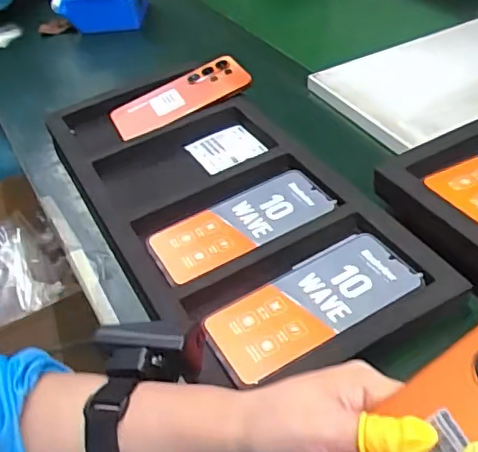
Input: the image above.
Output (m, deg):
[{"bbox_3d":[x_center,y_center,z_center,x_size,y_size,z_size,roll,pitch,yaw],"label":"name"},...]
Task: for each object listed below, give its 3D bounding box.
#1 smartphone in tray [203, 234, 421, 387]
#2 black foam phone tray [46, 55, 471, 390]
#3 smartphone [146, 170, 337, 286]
[{"bbox_3d":[0.058,0.061,0.463,0.168,0.004,0.080,-24,46,-20],"label":"smartphone in tray"},{"bbox_3d":[-0.021,-0.033,0.577,0.234,0.036,0.478,-23,45,-19],"label":"black foam phone tray"},{"bbox_3d":[0.001,-0.002,0.537,0.170,0.009,0.076,-22,45,-17],"label":"smartphone"}]

